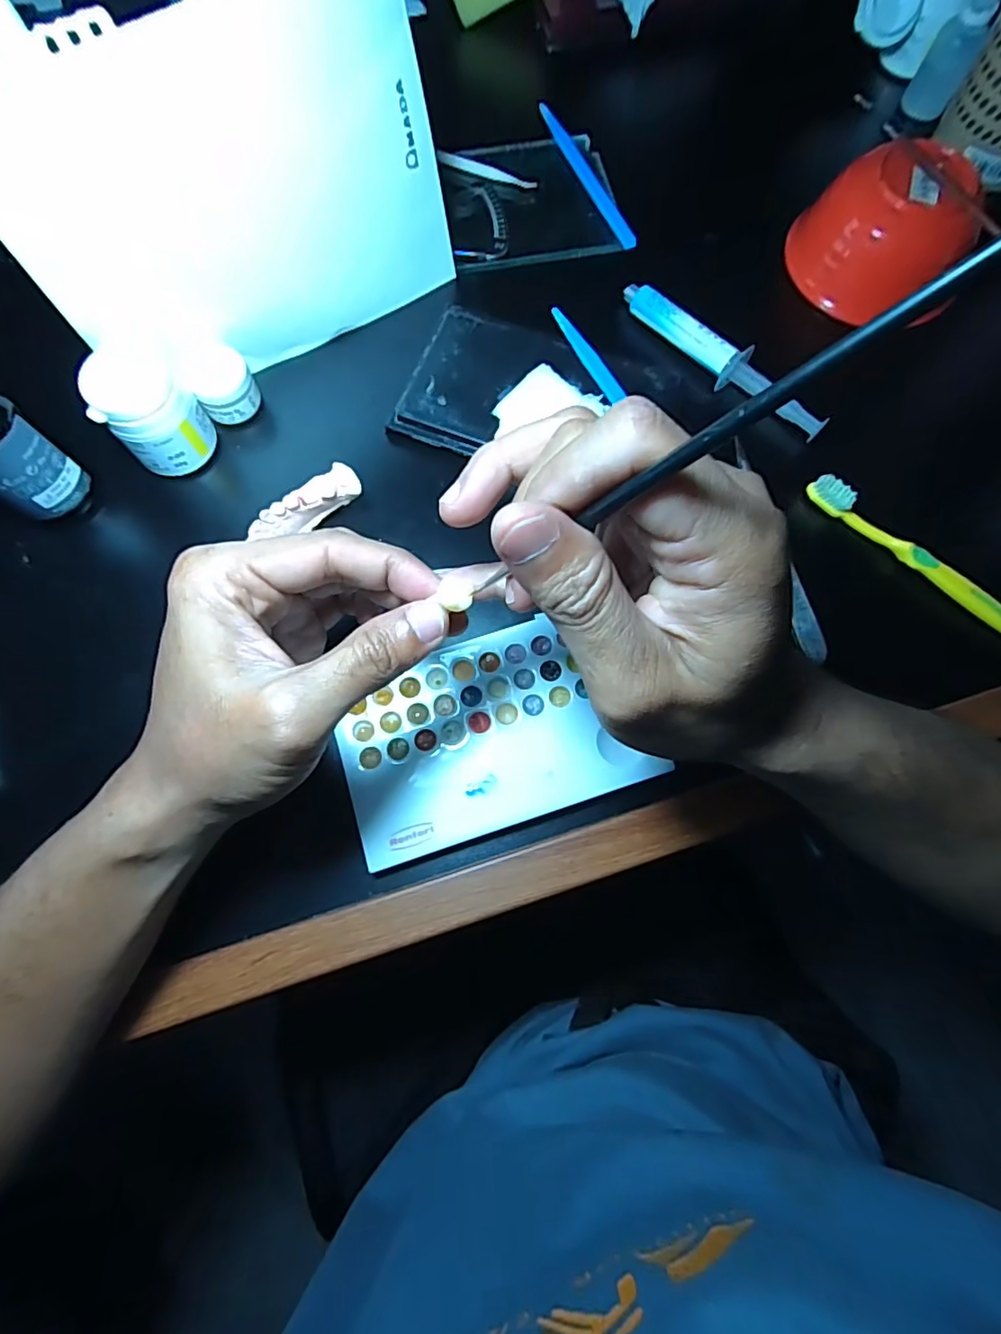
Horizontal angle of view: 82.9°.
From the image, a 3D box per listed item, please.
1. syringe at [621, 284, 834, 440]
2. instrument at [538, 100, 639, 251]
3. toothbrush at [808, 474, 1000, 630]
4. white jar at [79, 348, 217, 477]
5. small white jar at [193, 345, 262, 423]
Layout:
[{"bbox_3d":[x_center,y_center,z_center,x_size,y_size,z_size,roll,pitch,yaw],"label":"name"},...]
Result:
[{"bbox_3d":[0.130,-0.182,0.337,0.141,0.018,0.021,40,77,9],"label":"syringe"},{"bbox_3d":[0.058,-0.332,0.382,0.011,0.005,0.133,-22,76,-7],"label":"instrument"},{"bbox_3d":[0.233,-0.053,0.305,0.153,0.015,0.011,41,77,9],"label":"toothbrush"},{"bbox_3d":[-0.186,-0.134,0.298,0.043,0.052,0.042,0,75,-1],"label":"white jar"},{"bbox_3d":[-0.155,-0.159,0.320,0.032,0.025,0.031,0,75,-1],"label":"small white jar"}]

